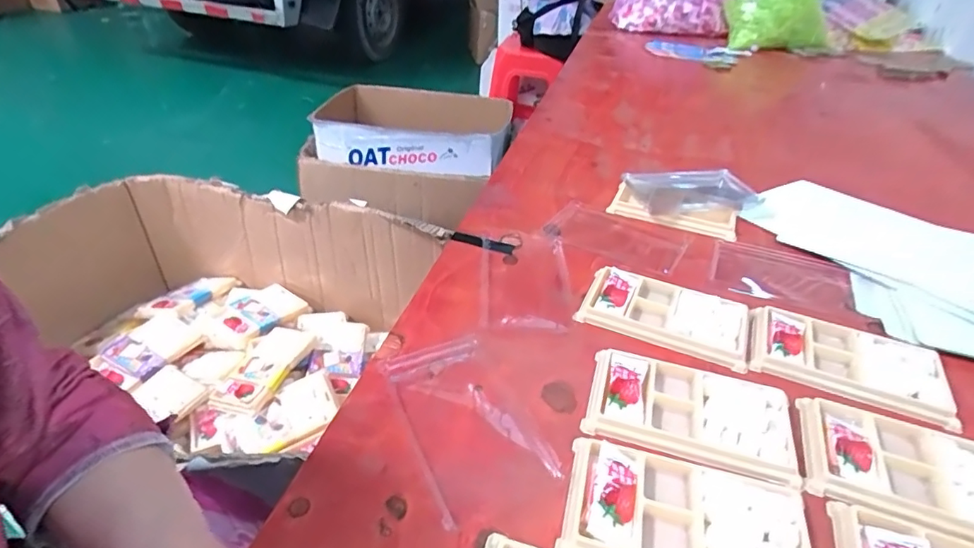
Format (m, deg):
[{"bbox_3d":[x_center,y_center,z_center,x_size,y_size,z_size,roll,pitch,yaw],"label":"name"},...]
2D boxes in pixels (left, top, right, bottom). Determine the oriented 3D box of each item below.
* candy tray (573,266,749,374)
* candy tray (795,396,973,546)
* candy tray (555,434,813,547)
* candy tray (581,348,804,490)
[{"bbox_3d":[0.150,0.032,0.444,0.131,0.013,0.077,15,38,19],"label":"candy tray"},{"bbox_3d":[0.270,0.126,0.328,0.134,0.020,0.082,14,37,17],"label":"candy tray"},{"bbox_3d":[0.113,0.138,0.299,0.134,0.012,0.078,10,36,13],"label":"candy tray"},{"bbox_3d":[0.138,0.092,0.361,0.131,0.008,0.080,13,37,16],"label":"candy tray"}]

